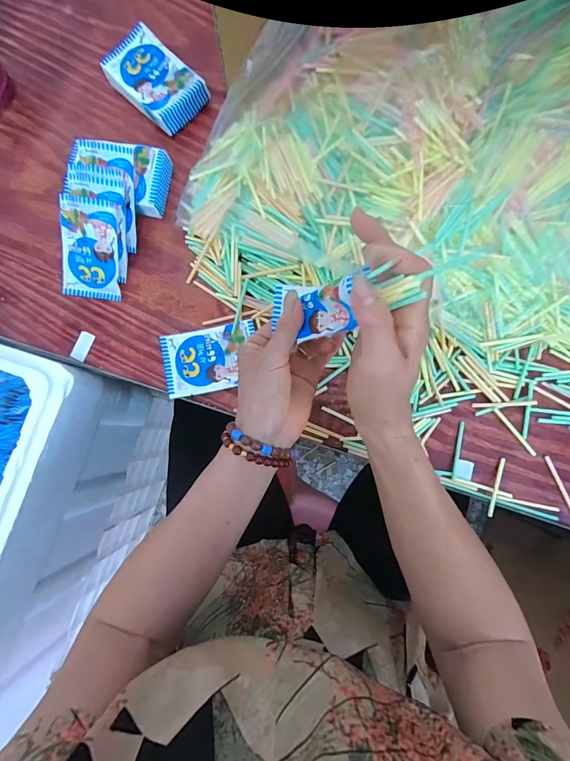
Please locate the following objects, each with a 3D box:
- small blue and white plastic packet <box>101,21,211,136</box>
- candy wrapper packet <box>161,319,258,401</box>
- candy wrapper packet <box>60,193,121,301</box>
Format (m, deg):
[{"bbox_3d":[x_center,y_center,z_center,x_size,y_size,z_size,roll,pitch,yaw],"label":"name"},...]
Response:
[{"bbox_3d":[-0.154,-0.352,0.427,0.107,0.030,0.074,42,86,6],"label":"small blue and white plastic packet"},{"bbox_3d":[-0.082,-0.024,0.397,0.099,0.010,0.070,-12,83,0],"label":"candy wrapper packet"},{"bbox_3d":[-0.214,-0.143,0.397,0.062,0.009,0.102,9,110,1],"label":"candy wrapper packet"}]

